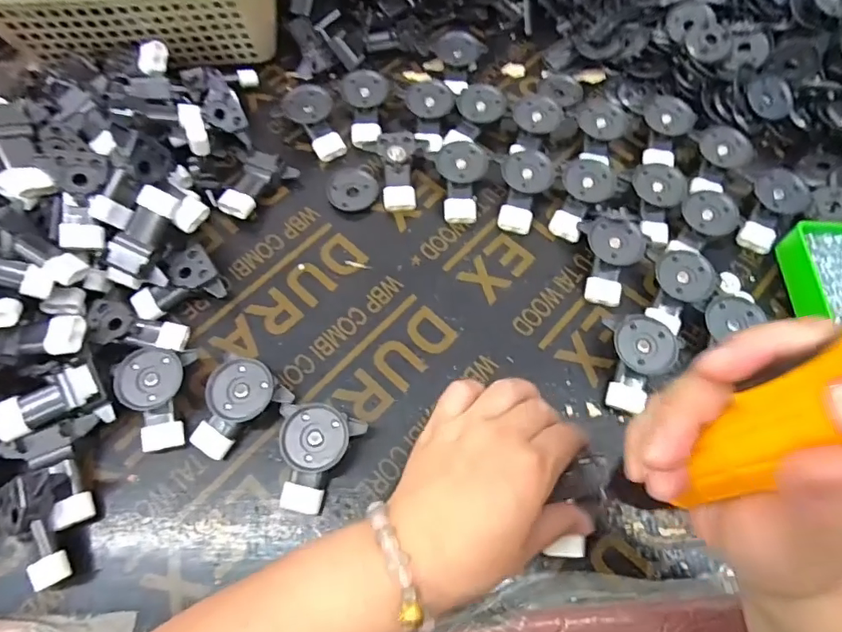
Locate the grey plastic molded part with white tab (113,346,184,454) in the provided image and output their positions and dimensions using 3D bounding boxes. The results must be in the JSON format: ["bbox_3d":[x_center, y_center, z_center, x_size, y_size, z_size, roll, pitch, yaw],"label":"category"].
[{"bbox_3d":[-0.183,0.057,0.358,0.042,0.031,0.069,-14,66,-7],"label":"grey plastic molded part with white tab"}]

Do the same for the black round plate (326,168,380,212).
[{"bbox_3d":[-0.060,-0.113,0.449,0.043,0.004,0.048,-19,67,-9],"label":"black round plate"}]

